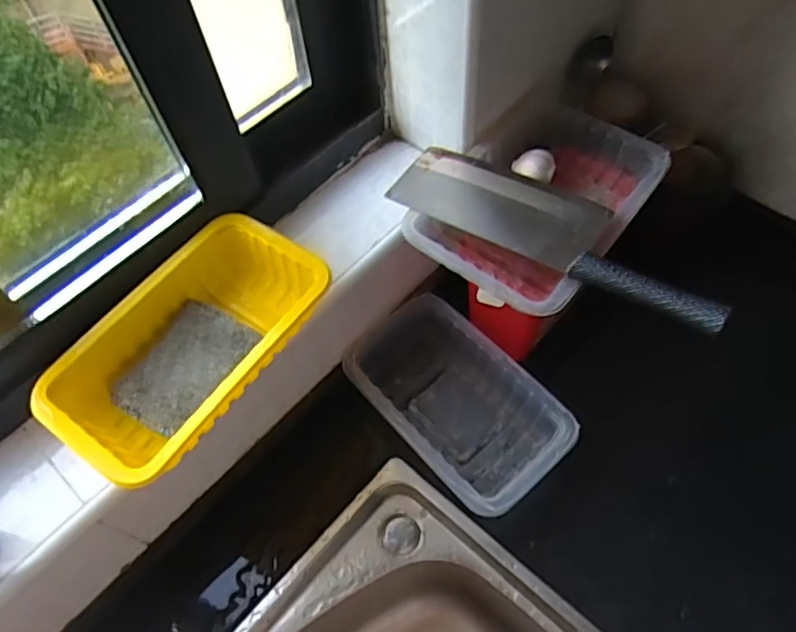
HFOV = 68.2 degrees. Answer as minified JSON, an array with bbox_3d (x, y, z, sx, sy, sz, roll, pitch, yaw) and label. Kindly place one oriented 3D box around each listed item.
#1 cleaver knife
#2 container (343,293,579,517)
[{"bbox_3d":[0.128,-0.076,0.487,0.283,0.029,0.079,30,65,19],"label":"cleaver knife"},{"bbox_3d":[0.057,0.090,0.593,0.129,0.067,0.220,-39,63,-19],"label":"container"}]

